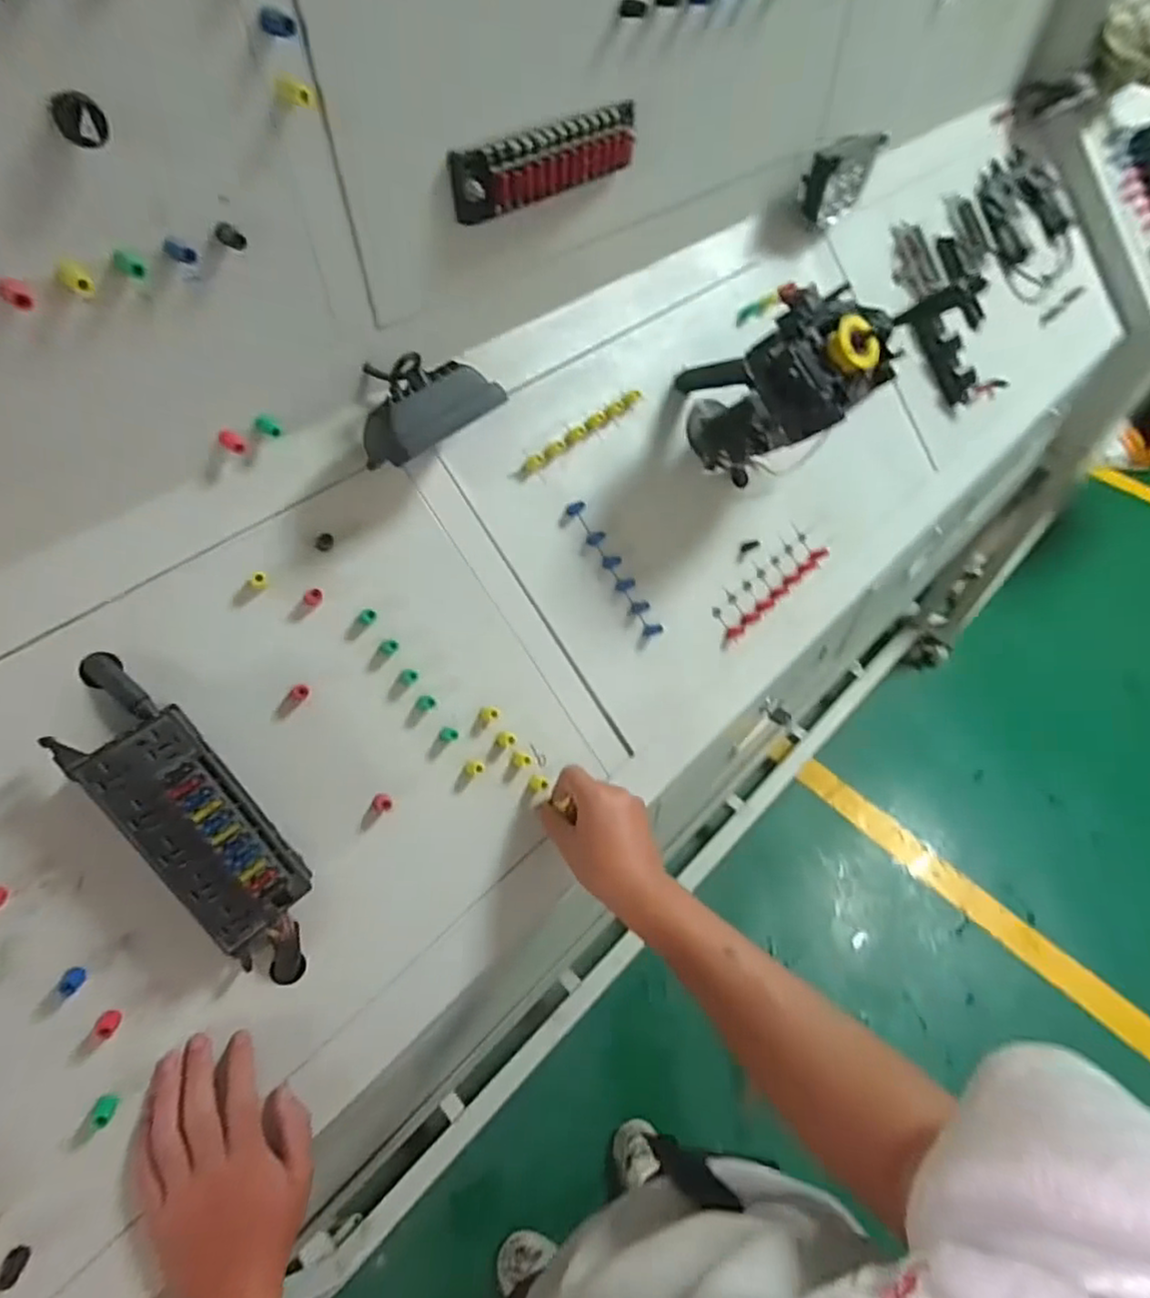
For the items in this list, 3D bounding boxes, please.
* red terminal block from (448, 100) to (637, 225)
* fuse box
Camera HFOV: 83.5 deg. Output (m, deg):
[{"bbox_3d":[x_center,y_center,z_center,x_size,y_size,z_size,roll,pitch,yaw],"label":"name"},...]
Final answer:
[{"bbox_3d":[-0.019,-0.402,0.531,0.184,0.043,0.025,-37,61,-24],"label":"red terminal block"},{"bbox_3d":[-0.261,0.125,0.448,0.075,0.064,0.272,-35,102,-24],"label":"fuse box"}]

